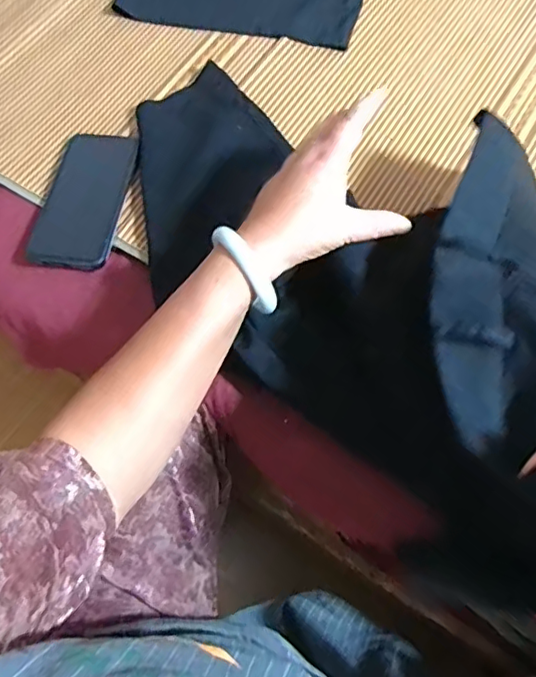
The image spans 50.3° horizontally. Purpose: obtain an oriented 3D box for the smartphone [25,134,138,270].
[{"bbox_3d":[-0.181,-0.143,0.567,0.079,0.015,0.157,9,67,6],"label":"smartphone"}]

